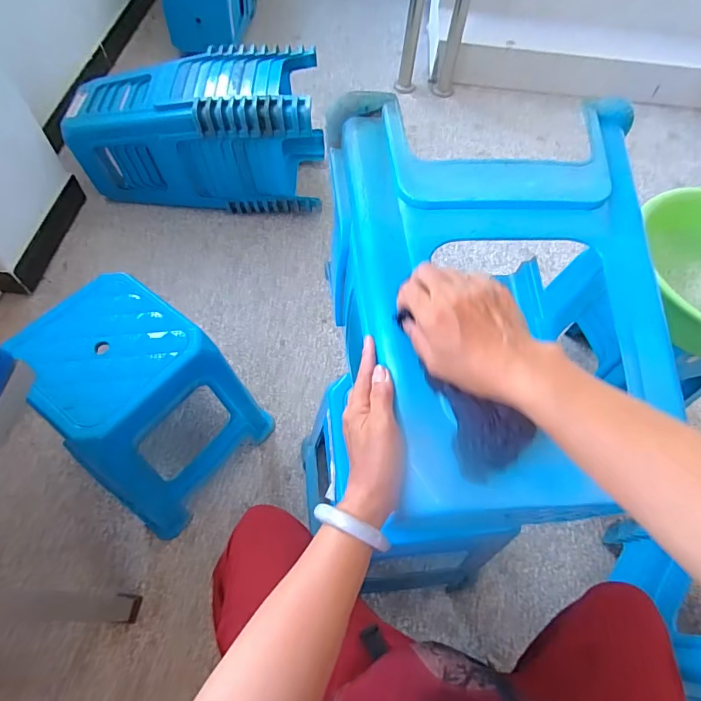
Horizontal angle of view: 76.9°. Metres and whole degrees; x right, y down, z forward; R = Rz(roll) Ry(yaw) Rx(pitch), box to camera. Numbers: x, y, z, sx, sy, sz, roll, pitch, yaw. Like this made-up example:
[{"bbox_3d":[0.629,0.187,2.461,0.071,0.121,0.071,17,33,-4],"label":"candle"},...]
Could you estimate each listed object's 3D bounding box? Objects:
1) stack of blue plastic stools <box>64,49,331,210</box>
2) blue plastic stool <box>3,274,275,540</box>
[{"bbox_3d":[-0.529,-0.744,1.518,0.808,0.405,0.359,6,59,-1],"label":"stack of blue plastic stools"},{"bbox_3d":[-0.431,0.116,0.945,0.322,0.423,0.335,35,63,17],"label":"blue plastic stool"}]

